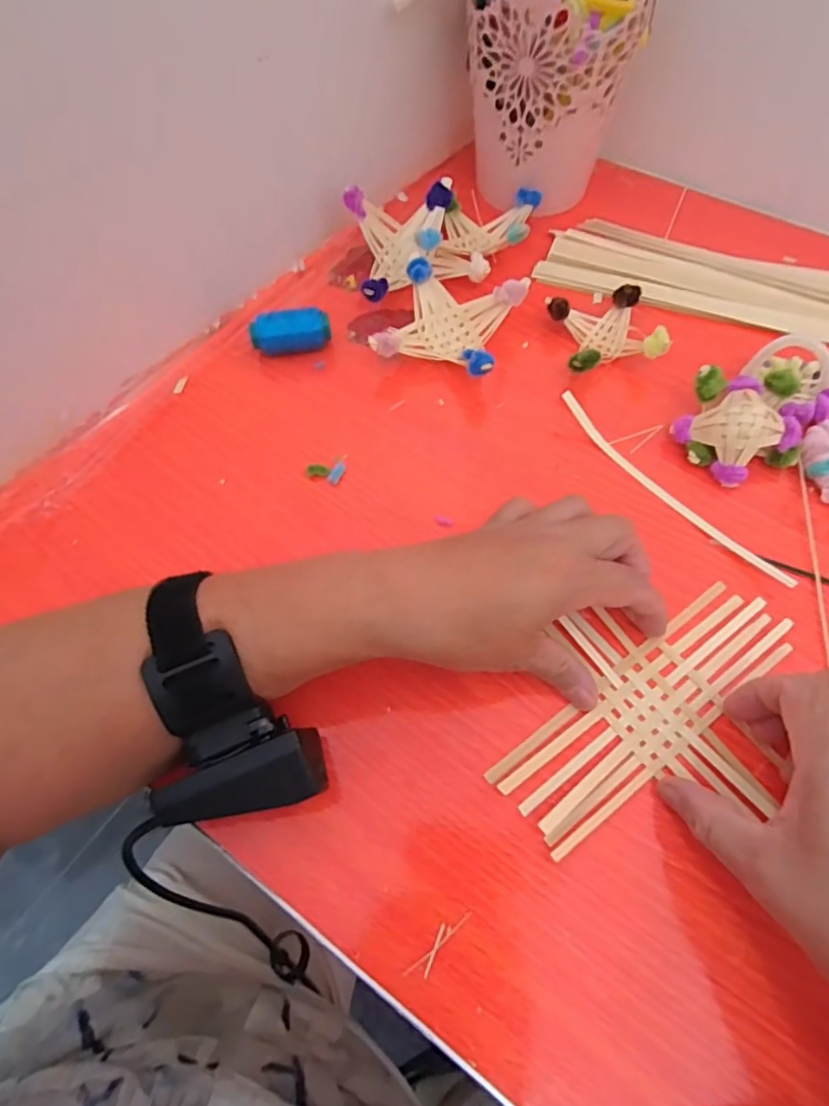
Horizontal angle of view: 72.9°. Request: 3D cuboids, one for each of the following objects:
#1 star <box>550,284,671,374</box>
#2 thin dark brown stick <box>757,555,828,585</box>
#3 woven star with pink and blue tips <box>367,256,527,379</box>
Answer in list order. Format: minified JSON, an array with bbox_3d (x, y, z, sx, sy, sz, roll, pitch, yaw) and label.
[{"bbox_3d":[0.131,-0.151,0.387,0.065,0.025,0.068,-8,63,-2],"label":"star"},{"bbox_3d":[0.230,0.017,0.309,0.074,0.004,0.005,23,67,13],"label":"thin dark brown stick"},{"bbox_3d":[0.024,-0.154,0.386,0.081,0.035,0.078,18,65,11],"label":"woven star with pink and blue tips"}]

